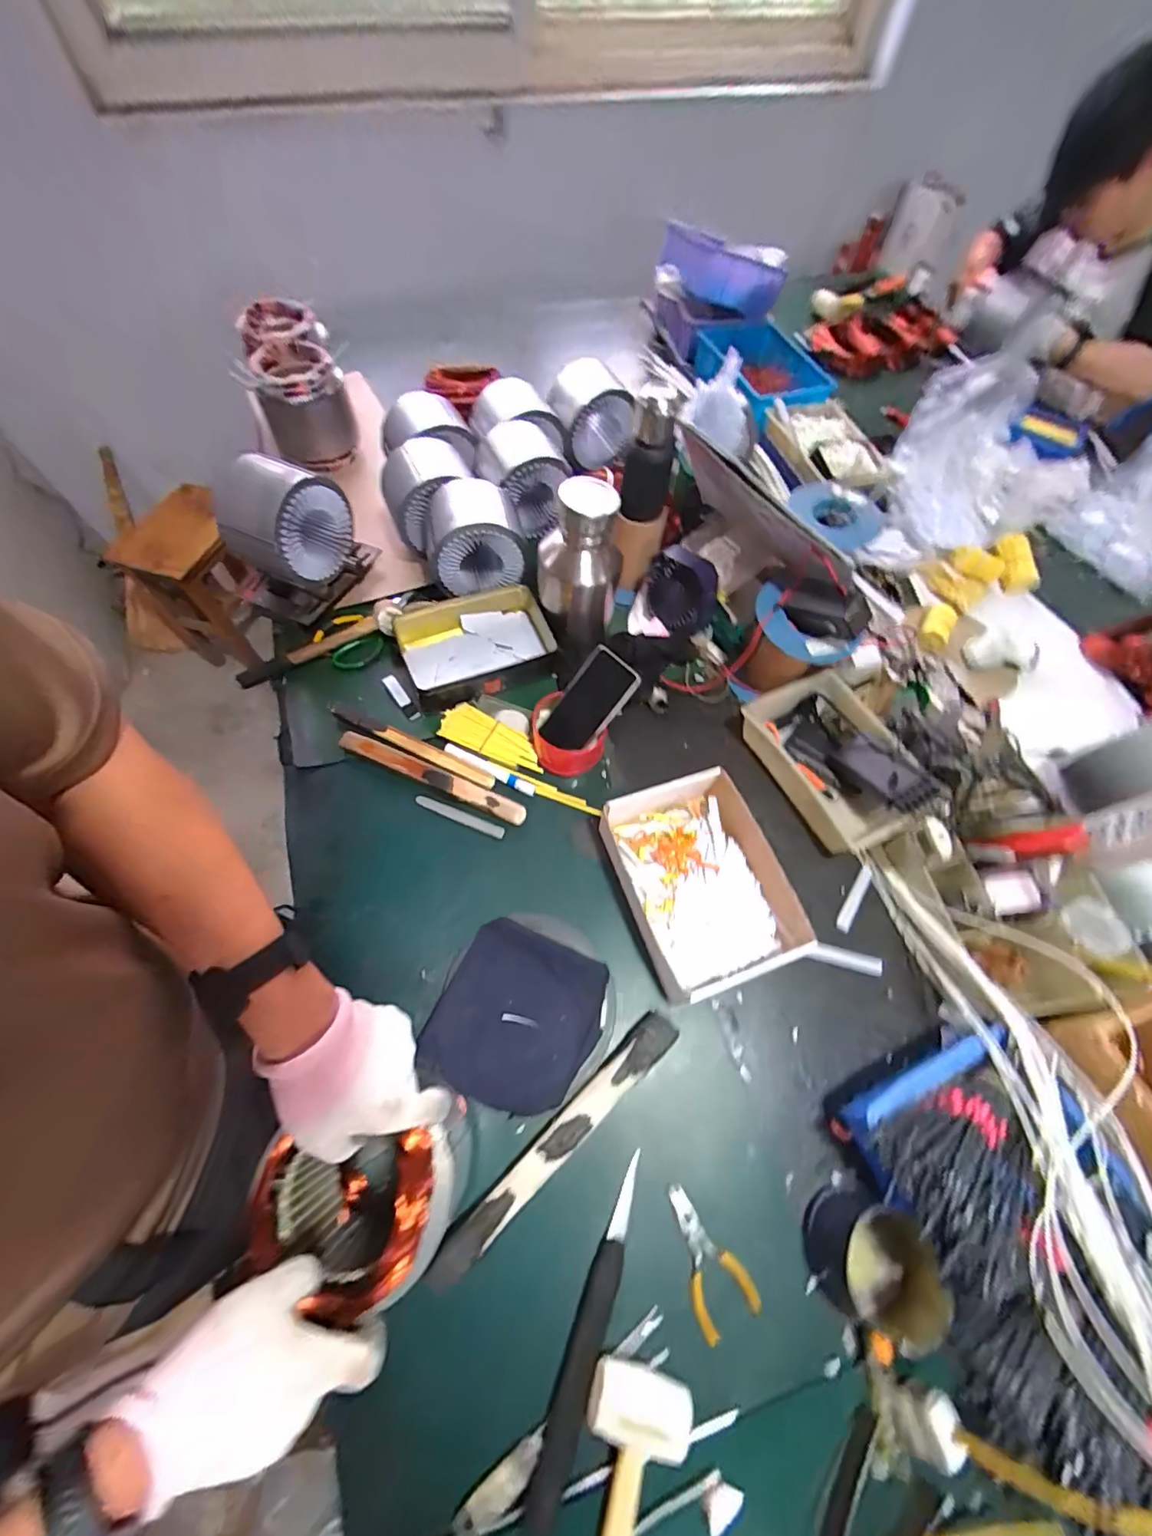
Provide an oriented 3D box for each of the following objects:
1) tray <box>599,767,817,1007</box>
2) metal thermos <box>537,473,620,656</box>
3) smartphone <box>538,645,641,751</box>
[{"bbox_3d":[0.155,0.138,0.640,0.191,0.071,0.243,-19,66,-11],"label":"tray"},{"bbox_3d":[0.003,-0.269,0.731,0.116,0.221,0.117,0,64,-2],"label":"metal thermos"},{"bbox_3d":[0.016,-0.088,0.699,0.077,0.016,0.147,43,107,15],"label":"smartphone"}]

